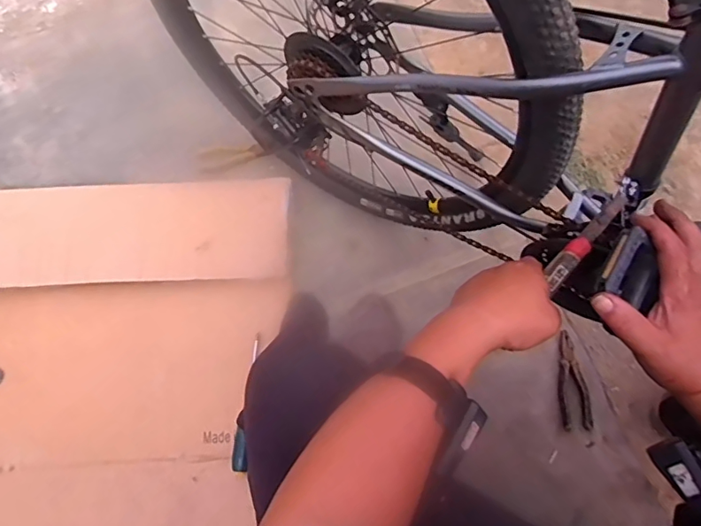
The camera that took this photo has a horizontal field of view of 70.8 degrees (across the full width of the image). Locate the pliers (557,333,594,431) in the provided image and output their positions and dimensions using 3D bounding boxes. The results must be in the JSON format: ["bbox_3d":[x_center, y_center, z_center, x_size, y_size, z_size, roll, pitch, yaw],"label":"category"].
[{"bbox_3d":[0.383,0.206,0.863,0.052,0.017,0.162,-7,76,-2],"label":"pliers"}]

